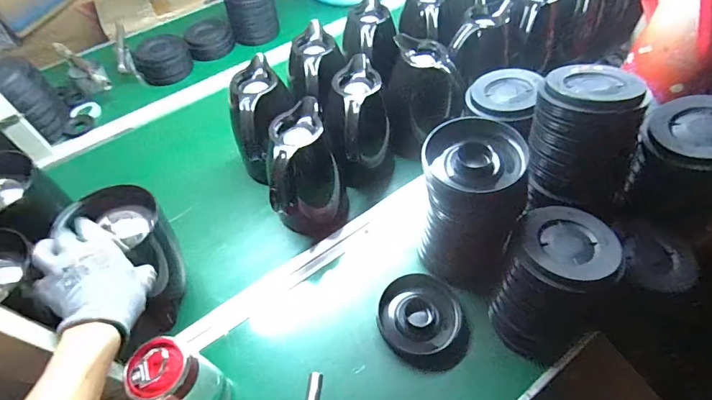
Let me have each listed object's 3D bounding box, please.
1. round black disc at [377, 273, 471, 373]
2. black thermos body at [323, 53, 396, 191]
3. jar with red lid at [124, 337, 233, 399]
[{"bbox_3d":[0.099,0.177,0.590,0.117,0.021,0.137,-28,56,-15],"label":"round black disc"},{"bbox_3d":[0.014,-0.119,0.721,0.109,0.215,0.142,-1,54,4],"label":"black thermos body"},{"bbox_3d":[-0.205,0.223,0.485,0.060,0.171,0.063,-2,54,3],"label":"jar with red lid"}]

